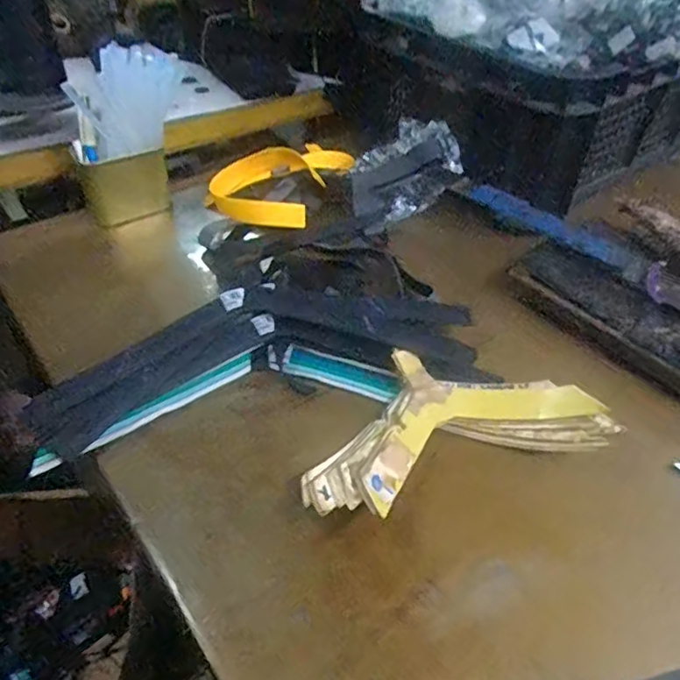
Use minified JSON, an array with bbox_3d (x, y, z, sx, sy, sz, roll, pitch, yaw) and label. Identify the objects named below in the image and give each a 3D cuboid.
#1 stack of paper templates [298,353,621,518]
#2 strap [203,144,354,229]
[{"bbox_3d":[0.073,0.063,0.449,0.230,0.044,0.140,-13,44,-15],"label":"stack of paper templates"},{"bbox_3d":[-0.080,-0.215,0.718,0.159,0.047,0.196,14,44,14],"label":"strap"}]

